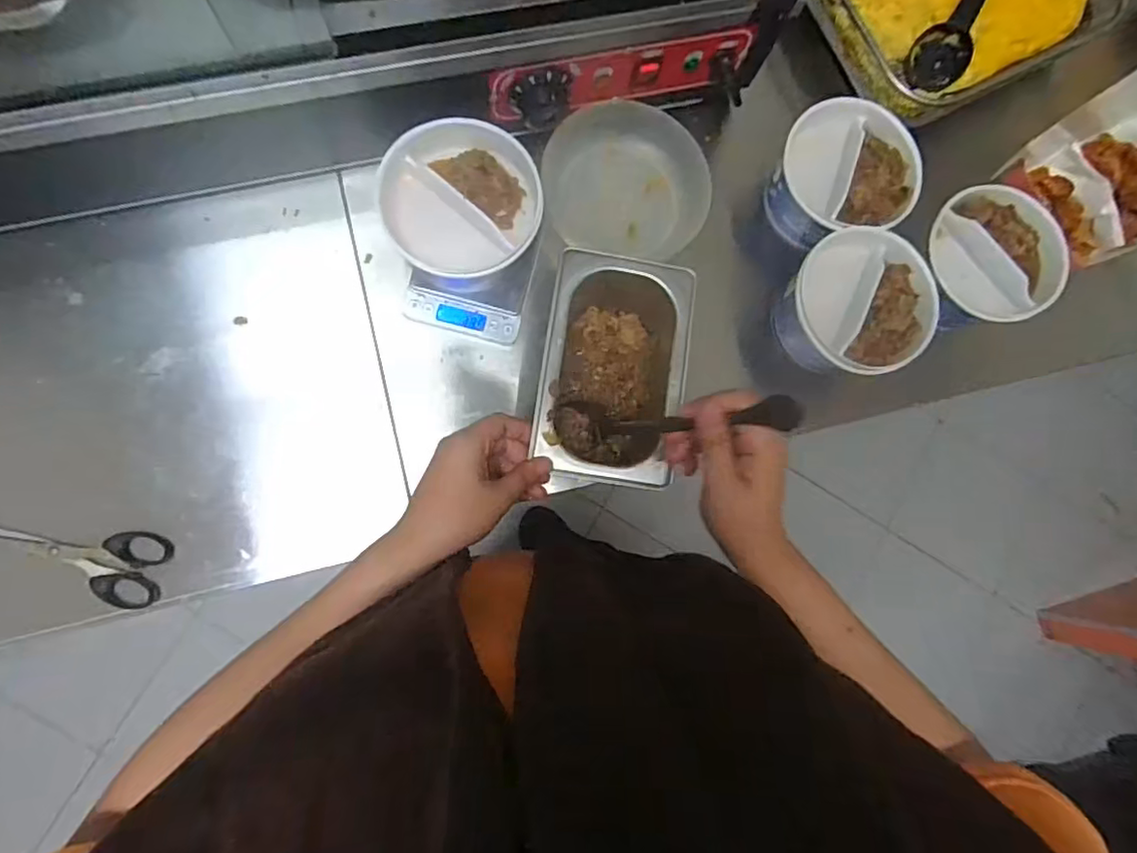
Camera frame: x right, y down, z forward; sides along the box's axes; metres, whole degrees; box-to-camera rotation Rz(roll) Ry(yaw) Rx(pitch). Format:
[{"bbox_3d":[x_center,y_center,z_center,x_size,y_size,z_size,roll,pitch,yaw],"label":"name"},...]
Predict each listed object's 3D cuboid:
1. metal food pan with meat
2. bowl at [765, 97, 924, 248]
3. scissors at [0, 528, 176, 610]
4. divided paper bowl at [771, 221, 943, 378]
[{"bbox_3d":[0.031,-0.045,0.511,0.107,0.090,0.175,10,86,-8],"label":"metal food pan with meat"},{"bbox_3d":[0.250,-0.239,0.583,0.122,0.070,0.123,1,83,-7],"label":"bowl"},{"bbox_3d":[-0.406,0.108,0.501,0.147,0.013,0.059,12,86,-8],"label":"scissors"},{"bbox_3d":[0.257,-0.108,0.563,0.132,0.063,0.129,1,83,-7],"label":"divided paper bowl"}]

